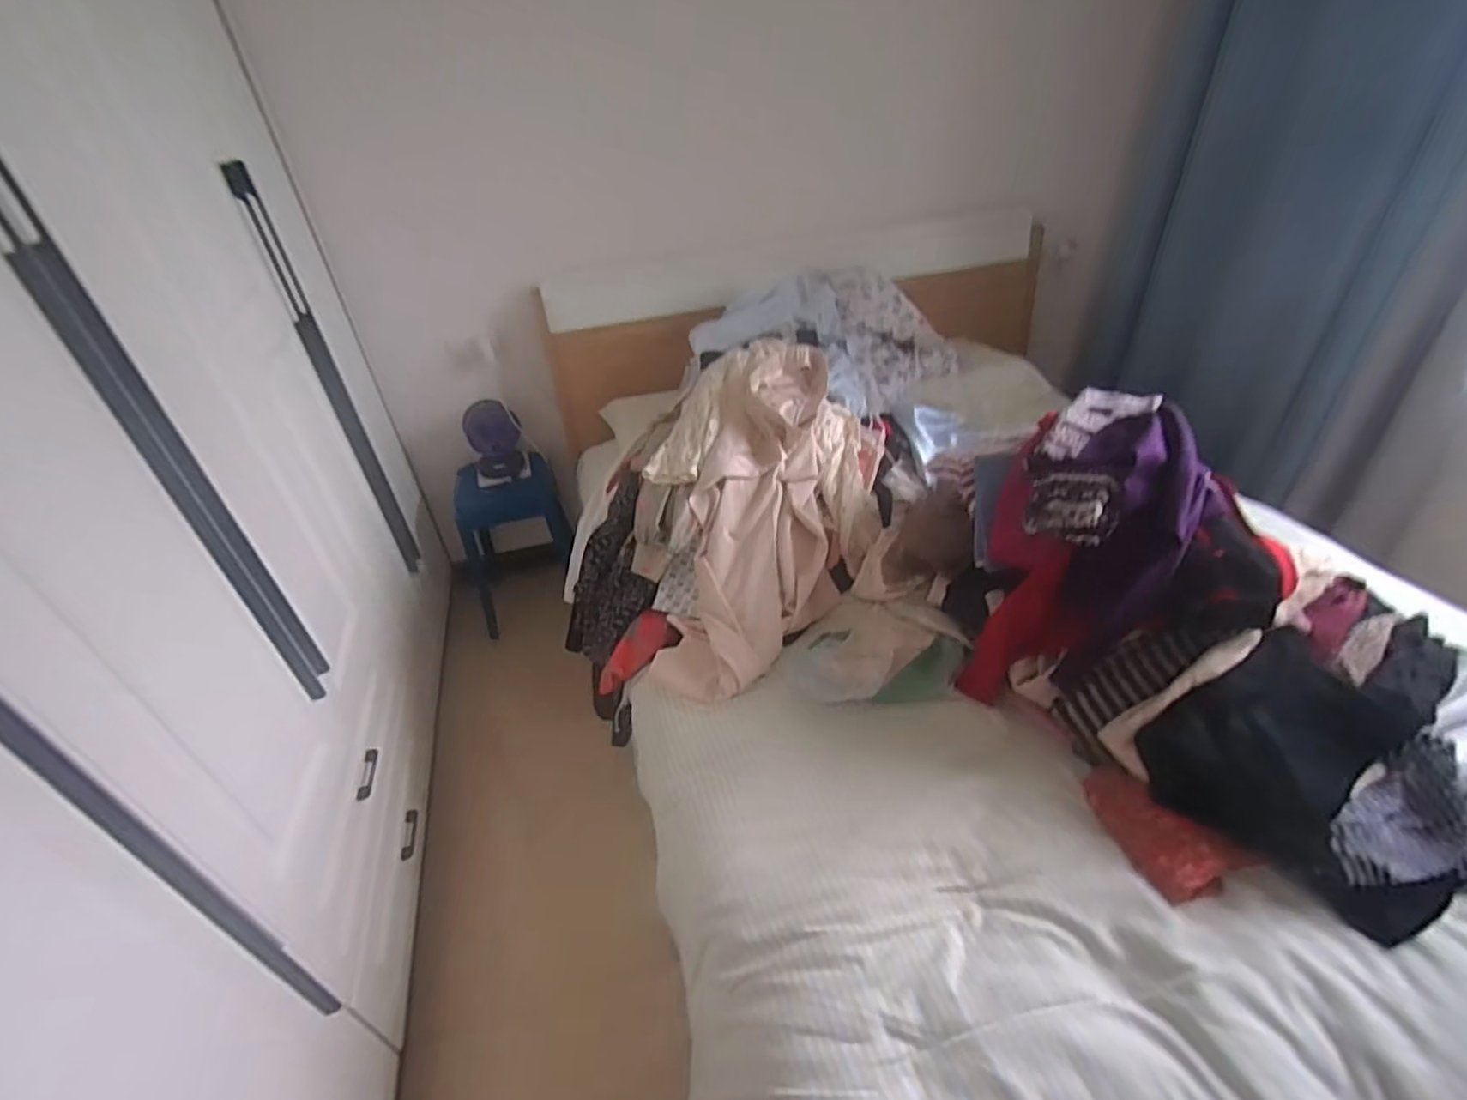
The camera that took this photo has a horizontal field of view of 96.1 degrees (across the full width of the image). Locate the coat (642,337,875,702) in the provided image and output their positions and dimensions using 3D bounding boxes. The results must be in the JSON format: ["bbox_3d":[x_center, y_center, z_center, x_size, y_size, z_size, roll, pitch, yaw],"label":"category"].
[{"bbox_3d":[0.054,-0.099,1.392,0.463,0.138,0.839,3,63,9],"label":"coat"}]

